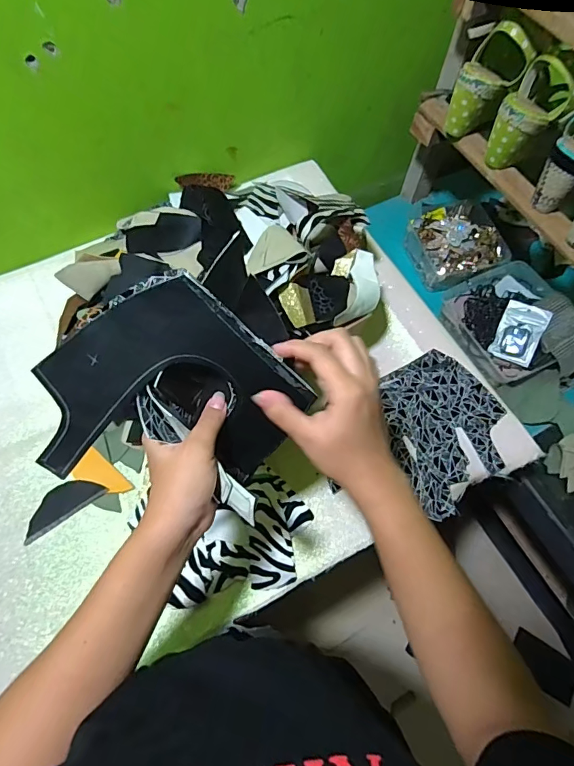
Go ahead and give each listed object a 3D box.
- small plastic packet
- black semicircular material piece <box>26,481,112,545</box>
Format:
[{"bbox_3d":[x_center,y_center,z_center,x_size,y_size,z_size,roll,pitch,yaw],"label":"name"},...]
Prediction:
[{"bbox_3d":[0.395,-0.086,0.757,0.069,0.015,0.098,27,101,30],"label":"small plastic packet"},{"bbox_3d":[-0.284,0.152,0.559,0.103,0.006,0.042,-36,72,-18],"label":"black semicircular material piece"}]

